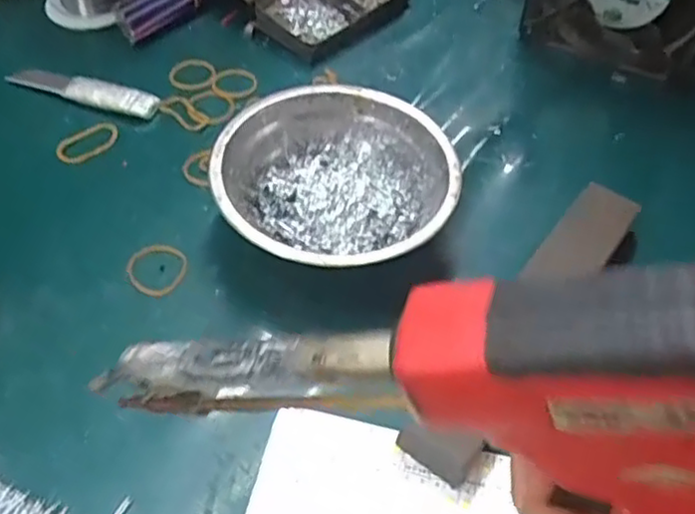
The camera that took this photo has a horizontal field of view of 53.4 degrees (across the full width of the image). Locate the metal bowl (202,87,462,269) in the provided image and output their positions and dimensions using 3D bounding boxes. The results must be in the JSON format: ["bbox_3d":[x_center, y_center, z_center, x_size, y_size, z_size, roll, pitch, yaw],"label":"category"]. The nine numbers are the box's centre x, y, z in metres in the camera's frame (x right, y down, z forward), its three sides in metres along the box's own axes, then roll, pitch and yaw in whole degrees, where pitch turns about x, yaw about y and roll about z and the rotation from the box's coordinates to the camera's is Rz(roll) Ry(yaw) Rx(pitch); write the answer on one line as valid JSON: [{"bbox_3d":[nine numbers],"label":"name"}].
[{"bbox_3d":[-0.006,-0.036,0.373,0.123,0.041,0.120,1,51,-1],"label":"metal bowl"}]

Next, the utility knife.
[{"bbox_3d":[-0.171,-0.108,0.447,0.105,0.008,0.021,16,52,10],"label":"utility knife"}]

